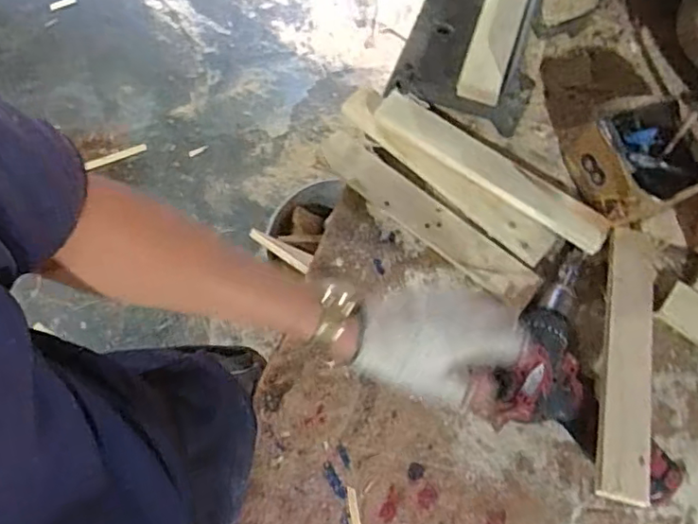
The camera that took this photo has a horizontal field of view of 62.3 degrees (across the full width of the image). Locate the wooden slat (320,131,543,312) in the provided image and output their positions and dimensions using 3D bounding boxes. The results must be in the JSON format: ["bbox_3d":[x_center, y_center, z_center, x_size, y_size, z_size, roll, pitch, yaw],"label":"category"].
[{"bbox_3d":[0.086,-0.051,0.663,0.294,0.013,0.052,41,78,11],"label":"wooden slat"}]

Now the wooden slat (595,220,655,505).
[{"bbox_3d":[0.286,0.094,0.591,0.048,0.022,0.289,9,62,15],"label":"wooden slat"}]

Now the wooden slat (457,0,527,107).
[{"bbox_3d":[0.173,-0.282,0.648,0.045,0.024,0.214,18,84,5],"label":"wooden slat"}]

